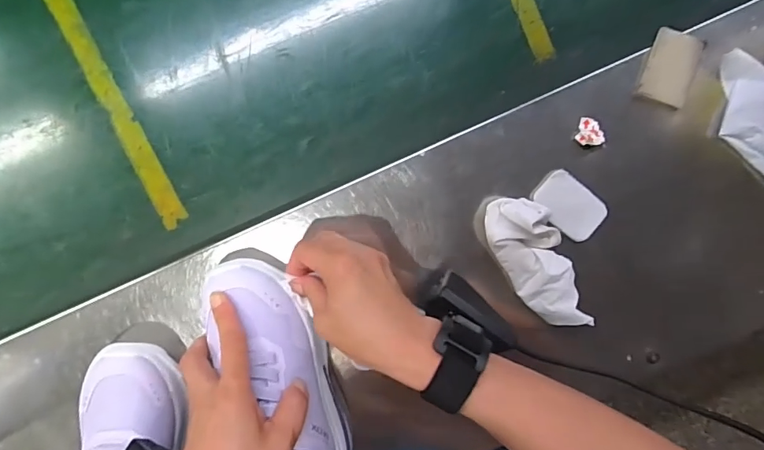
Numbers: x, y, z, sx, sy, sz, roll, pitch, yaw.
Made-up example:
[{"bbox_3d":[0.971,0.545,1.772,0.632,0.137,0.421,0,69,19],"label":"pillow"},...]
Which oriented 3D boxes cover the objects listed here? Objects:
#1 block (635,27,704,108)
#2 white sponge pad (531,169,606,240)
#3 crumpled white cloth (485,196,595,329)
[{"bbox_3d":[0.234,-0.128,0.372,0.039,0.012,0.055,13,96,-5],"label":"block"},{"bbox_3d":[0.157,-0.016,0.386,0.061,0.012,0.039,37,93,-7],"label":"white sponge pad"},{"bbox_3d":[0.125,0.031,0.370,0.051,0.036,0.115,-29,98,0],"label":"crumpled white cloth"}]

